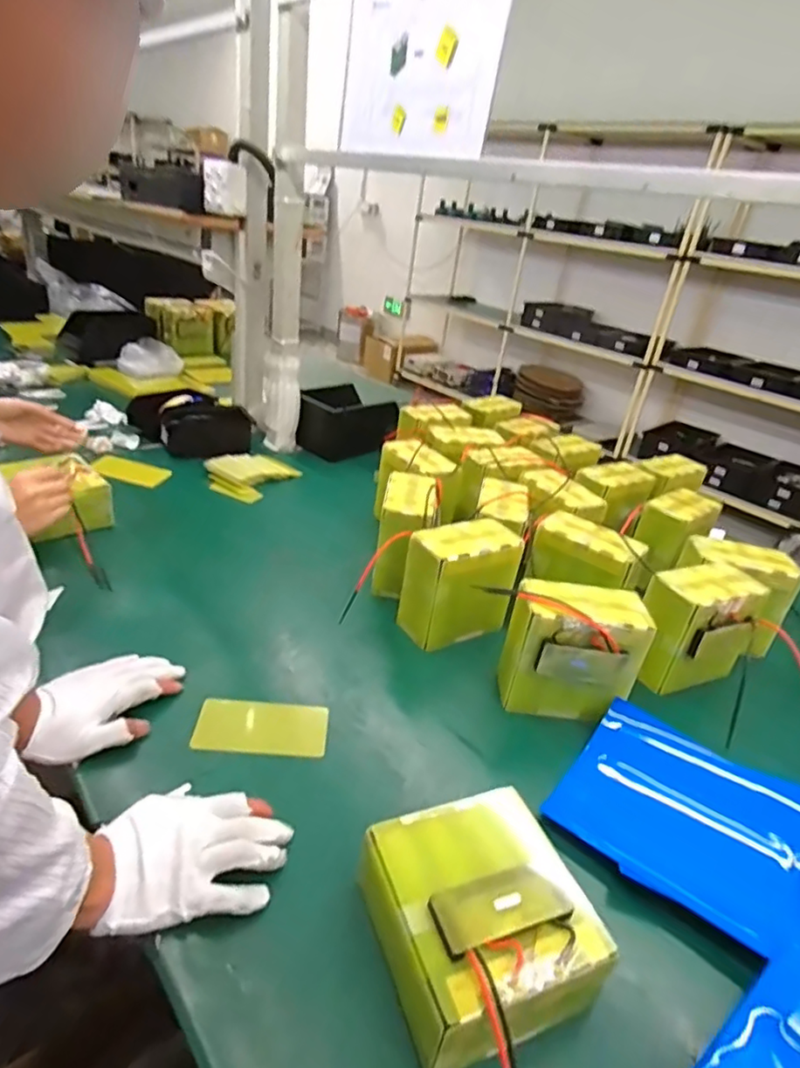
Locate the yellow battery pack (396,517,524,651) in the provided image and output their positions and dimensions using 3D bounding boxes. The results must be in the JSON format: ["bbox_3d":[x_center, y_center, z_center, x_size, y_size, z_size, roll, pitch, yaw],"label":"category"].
[{"bbox_3d":[0.078,0.074,0.807,0.143,0.156,0.079,-10,33,-30],"label":"yellow battery pack"}]

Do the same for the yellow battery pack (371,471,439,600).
[{"bbox_3d":[0.007,0.010,0.888,0.079,0.151,0.133,10,28,4],"label":"yellow battery pack"}]

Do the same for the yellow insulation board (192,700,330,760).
[{"bbox_3d":[-0.146,0.205,0.631,0.134,0.005,0.066,5,34,-5],"label":"yellow insulation board"}]

